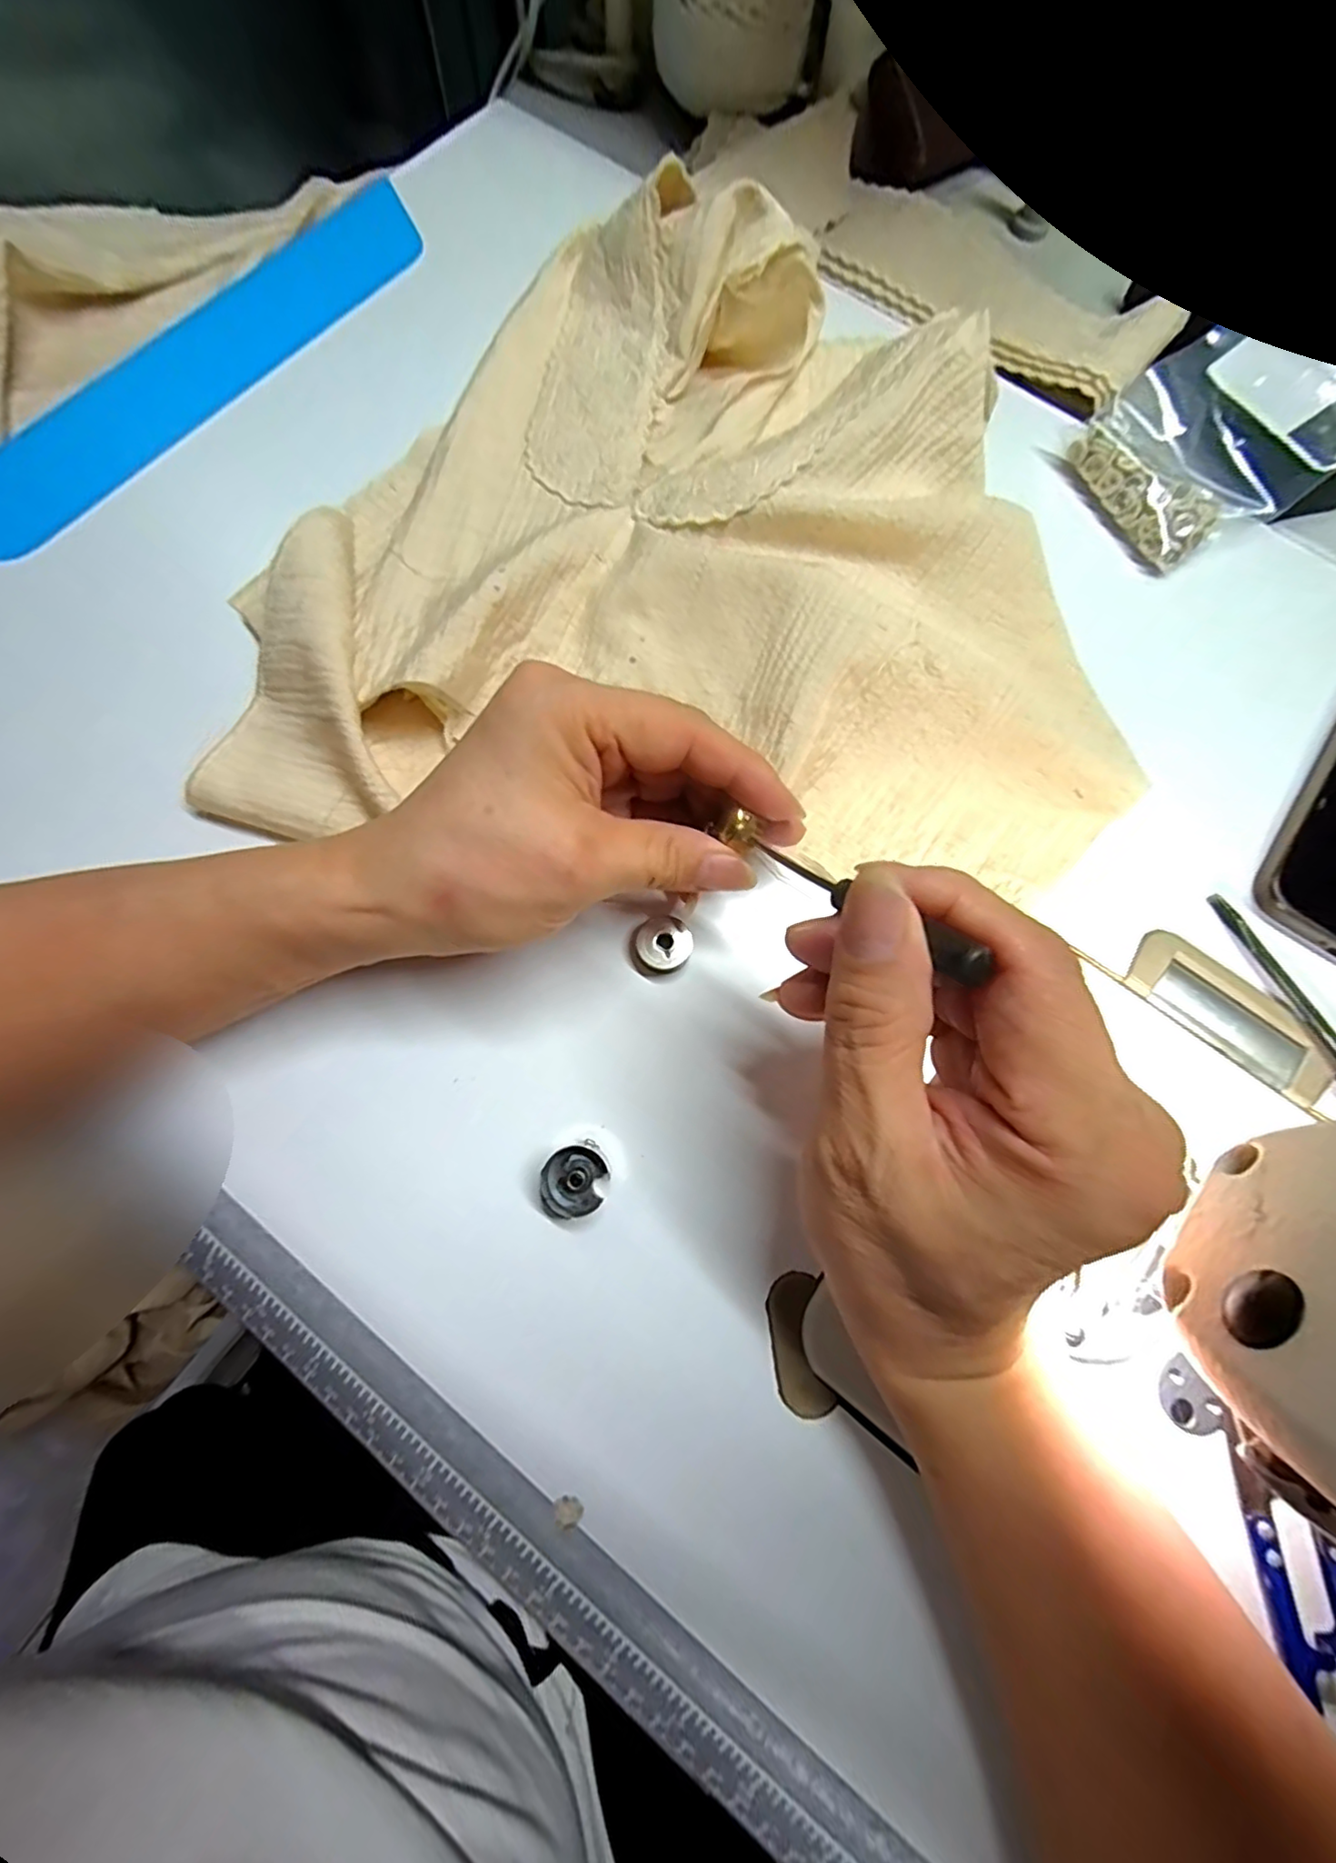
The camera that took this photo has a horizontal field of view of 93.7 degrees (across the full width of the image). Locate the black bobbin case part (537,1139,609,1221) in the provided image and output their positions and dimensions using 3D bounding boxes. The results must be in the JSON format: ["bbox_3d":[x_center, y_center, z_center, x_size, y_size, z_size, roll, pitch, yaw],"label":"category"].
[{"bbox_3d":[-0.032,0.084,0.212,0.023,0.014,0.023,1,74,-2],"label":"black bobbin case part"}]

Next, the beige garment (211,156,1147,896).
[{"bbox_3d":[0.010,-0.179,0.263,0.354,0.040,0.313,5,74,-1],"label":"beige garment"}]

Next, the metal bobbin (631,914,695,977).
[{"bbox_3d":[-0.002,0.005,0.232,0.021,0.010,0.023,1,74,-2],"label":"metal bobbin"}]

